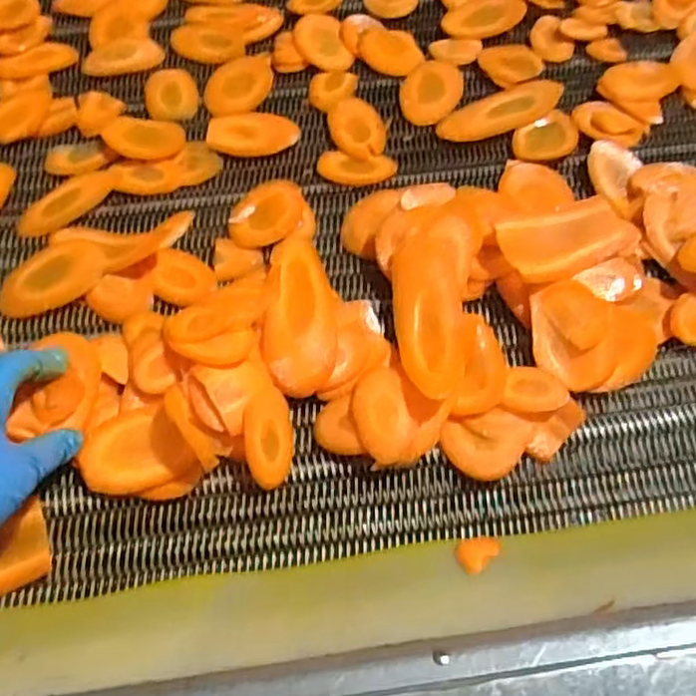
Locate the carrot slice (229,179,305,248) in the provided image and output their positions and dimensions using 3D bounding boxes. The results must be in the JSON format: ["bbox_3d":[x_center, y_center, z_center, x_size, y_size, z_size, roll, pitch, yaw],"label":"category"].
[{"bbox_3d":[-0.061,-0.104,0.505,0.052,0.007,0.064,13,61,8],"label":"carrot slice"}]

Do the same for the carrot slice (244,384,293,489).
[{"bbox_3d":[-0.050,0.055,0.413,0.032,0.006,0.062,5,72,-31],"label":"carrot slice"}]

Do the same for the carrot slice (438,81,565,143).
[{"bbox_3d":[0.129,-0.200,0.554,0.112,0.010,0.041,-22,63,-11],"label":"carrot slice"}]

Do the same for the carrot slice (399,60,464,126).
[{"bbox_3d":[0.071,-0.222,0.567,0.050,0.006,0.076,13,61,8],"label":"carrot slice"}]

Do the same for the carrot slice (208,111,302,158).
[{"bbox_3d":[-0.077,-0.176,0.539,0.073,0.005,0.046,0,60,1],"label":"carrot slice"}]

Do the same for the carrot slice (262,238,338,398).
[{"bbox_3d":[-0.031,-0.027,0.459,0.048,0.014,0.126,1,60,1],"label":"carrot slice"}]

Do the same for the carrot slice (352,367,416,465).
[{"bbox_3d":[0.022,0.042,0.418,0.034,0.015,0.062,-13,61,-6],"label":"carrot slice"}]

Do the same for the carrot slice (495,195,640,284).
[{"bbox_3d":[0.158,-0.079,0.474,0.103,0.017,0.049,-21,62,-11],"label":"carrot slice"}]

